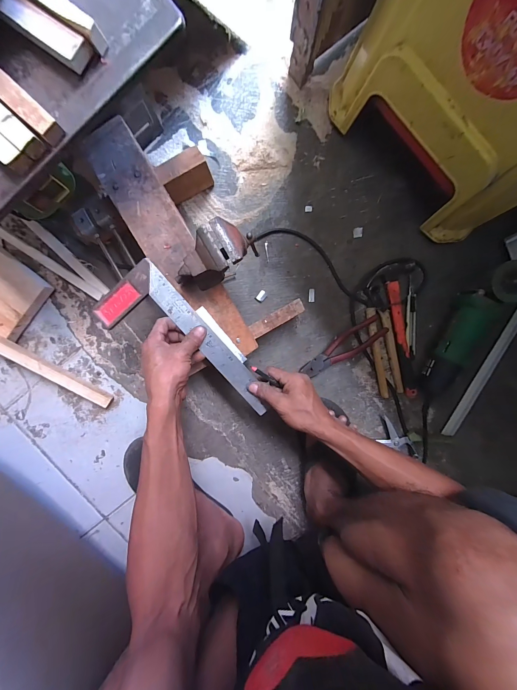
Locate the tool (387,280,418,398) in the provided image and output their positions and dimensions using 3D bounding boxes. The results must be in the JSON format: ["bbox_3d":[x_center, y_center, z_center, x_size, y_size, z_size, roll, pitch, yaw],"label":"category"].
[{"bbox_3d":[0.284,-0.010,0.536,0.024,0.016,0.227,-11,96,-1],"label":"tool"}]

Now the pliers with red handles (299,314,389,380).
[{"bbox_3d":[0.166,0.009,0.543,0.177,0.030,0.052,-34,96,1],"label":"pliers with red handles"}]

